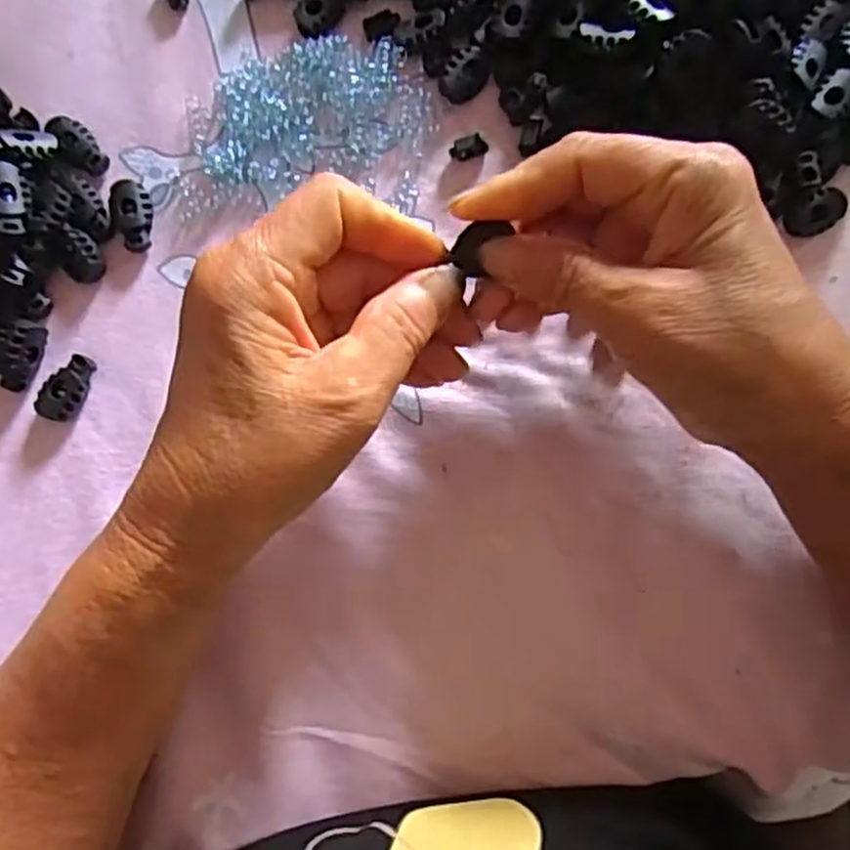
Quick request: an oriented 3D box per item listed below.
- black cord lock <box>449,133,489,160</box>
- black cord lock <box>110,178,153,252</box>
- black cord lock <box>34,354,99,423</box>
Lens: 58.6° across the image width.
[{"bbox_3d":[0.018,-0.113,0.311,0.015,0.009,0.007,-11,84,2],"label":"black cord lock"},{"bbox_3d":[-0.122,-0.086,0.315,0.016,0.005,0.031,-9,84,2],"label":"black cord lock"},{"bbox_3d":[-0.147,-0.015,0.309,0.015,0.009,0.028,22,86,5],"label":"black cord lock"}]

